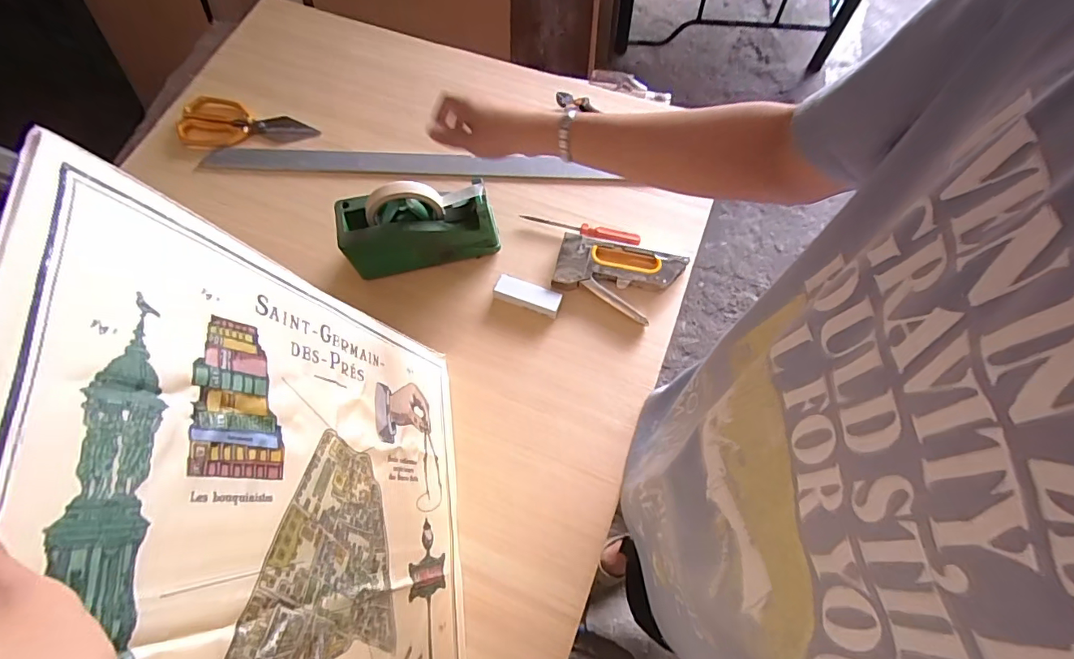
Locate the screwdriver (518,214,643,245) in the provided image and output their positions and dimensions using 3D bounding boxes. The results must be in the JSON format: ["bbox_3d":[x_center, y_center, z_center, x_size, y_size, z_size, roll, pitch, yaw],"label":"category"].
[{"bbox_3d":[0.060,-0.143,0.690,0.174,0.020,0.023,14,70,7],"label":"screwdriver"}]

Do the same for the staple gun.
[{"bbox_3d":[0.108,-0.073,0.665,0.168,0.023,0.103,17,71,8],"label":"staple gun"}]

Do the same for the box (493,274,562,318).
[{"bbox_3d":[-0.013,-0.046,0.664,0.093,0.019,0.035,20,71,9],"label":"box"}]

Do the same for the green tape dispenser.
[{"bbox_3d":[-0.159,-0.141,0.646,0.199,0.121,0.073,-12,69,-3],"label":"green tape dispenser"}]

